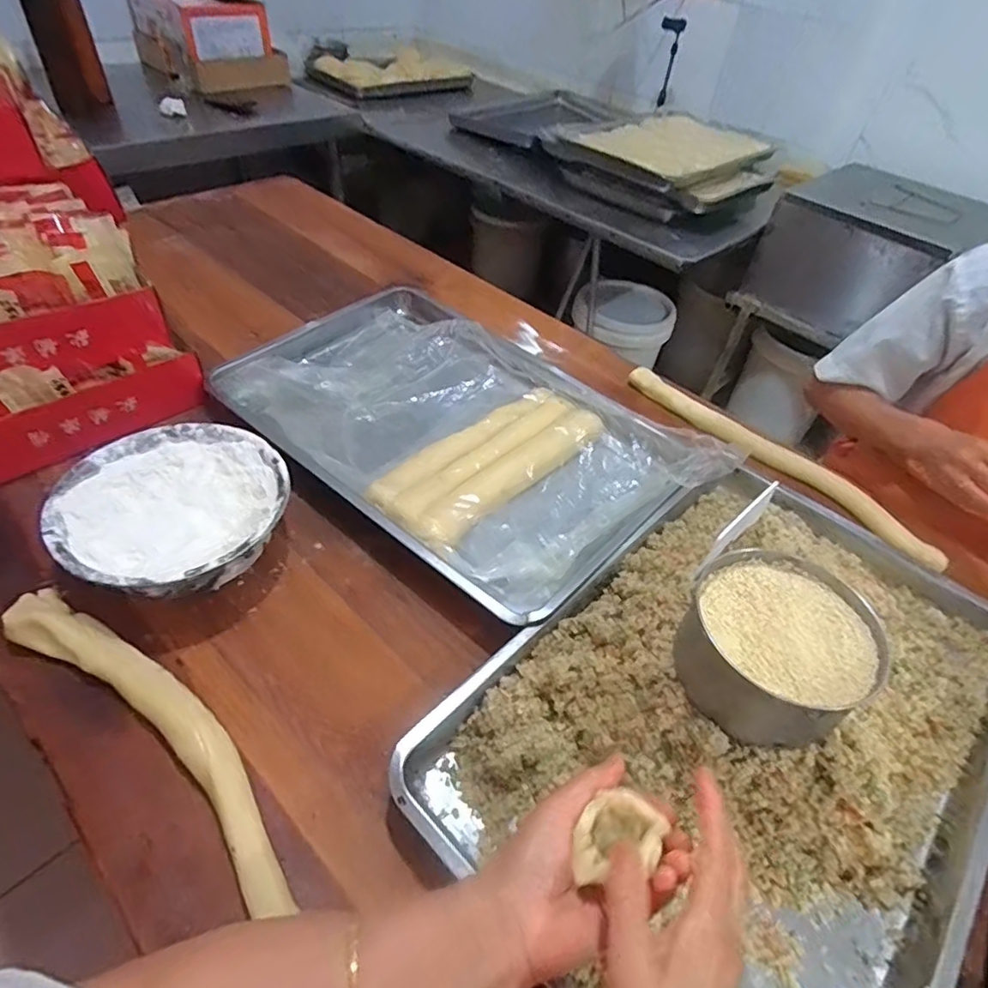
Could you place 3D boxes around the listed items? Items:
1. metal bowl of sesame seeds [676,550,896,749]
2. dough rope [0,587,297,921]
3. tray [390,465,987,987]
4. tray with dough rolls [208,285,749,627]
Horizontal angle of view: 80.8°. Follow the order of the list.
[{"bbox_3d":[0.225,0.122,0.470,0.135,0.073,0.133,4,46,-4],"label":"metal bowl of sesame seeds"},{"bbox_3d":[-0.233,0.255,0.459,0.554,0.044,0.092,37,53,26],"label":"dough rope"},{"bbox_3d":[0.247,0.186,0.538,0.391,0.094,0.593,37,53,27],"label":"tray"},{"bbox_3d":[-0.055,-0.092,0.804,0.620,0.055,0.406,36,53,26],"label":"tray with dough rolls"}]

